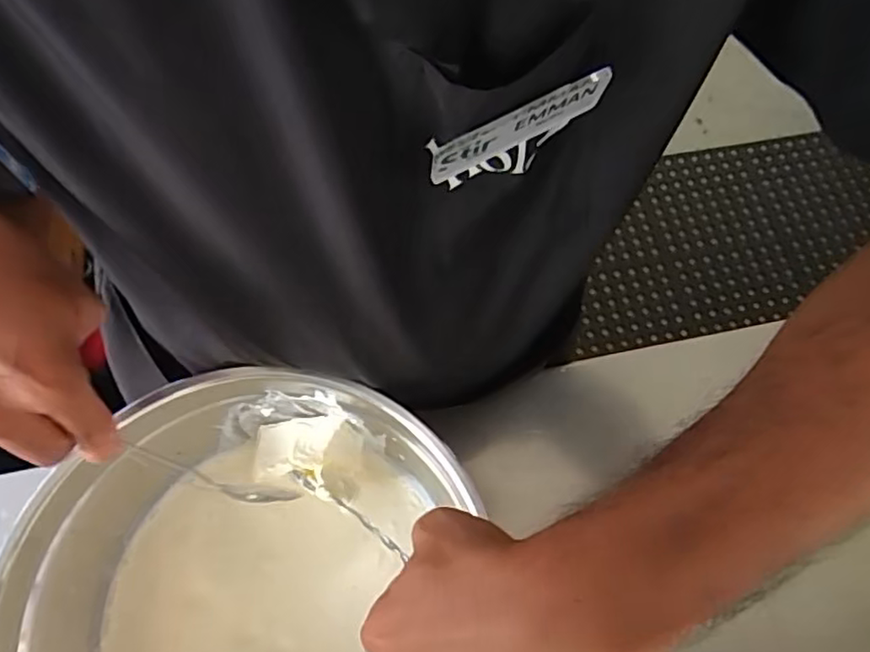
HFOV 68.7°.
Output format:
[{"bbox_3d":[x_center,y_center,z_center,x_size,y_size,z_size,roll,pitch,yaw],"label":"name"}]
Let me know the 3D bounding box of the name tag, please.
[{"bbox_3d":[0.033,-0.079,0.251,0.075,0.024,0.005,-24,67,-9],"label":"name tag"}]

